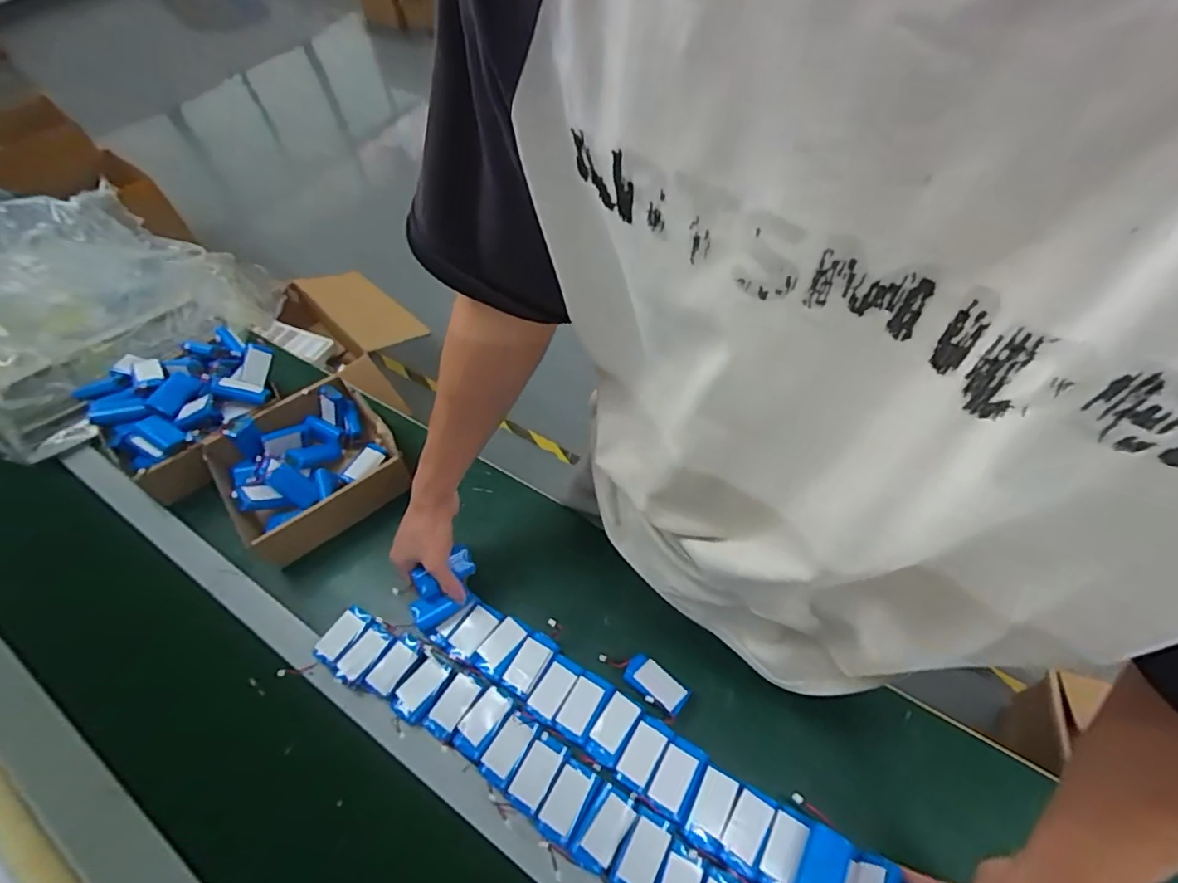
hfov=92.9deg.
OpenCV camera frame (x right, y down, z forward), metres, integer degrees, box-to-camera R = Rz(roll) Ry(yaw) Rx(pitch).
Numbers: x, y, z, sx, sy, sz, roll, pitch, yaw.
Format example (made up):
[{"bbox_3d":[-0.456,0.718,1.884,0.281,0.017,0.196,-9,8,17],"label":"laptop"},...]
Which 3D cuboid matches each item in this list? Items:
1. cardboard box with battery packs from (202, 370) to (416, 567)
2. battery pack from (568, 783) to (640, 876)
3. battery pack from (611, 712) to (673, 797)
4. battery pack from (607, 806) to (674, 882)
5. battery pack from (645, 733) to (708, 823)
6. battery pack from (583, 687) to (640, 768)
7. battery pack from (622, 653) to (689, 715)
[{"bbox_3d":[-0.382,0.032,0.763,0.209,0.101,0.206,-36,59,-19],"label":"cardboard box with battery packs"},{"bbox_3d":[0.014,0.358,0.517,0.036,0.004,0.067,27,61,22],"label":"battery pack"},{"bbox_3d":[0.053,0.306,0.552,0.035,0.004,0.066,25,60,21],"label":"battery pack"},{"bbox_3d":[0.047,0.370,0.502,0.037,0.004,0.066,22,59,20],"label":"battery pack"},{"bbox_3d":[0.084,0.321,0.538,0.039,0.004,0.062,25,60,21],"label":"battery pack"},{"bbox_3d":[0.024,0.289,0.566,0.034,0.004,0.064,25,60,21],"label":"battery pack"},{"bbox_3d":[0.070,0.252,0.586,0.067,0.013,0.034,33,63,25],"label":"battery pack"}]

